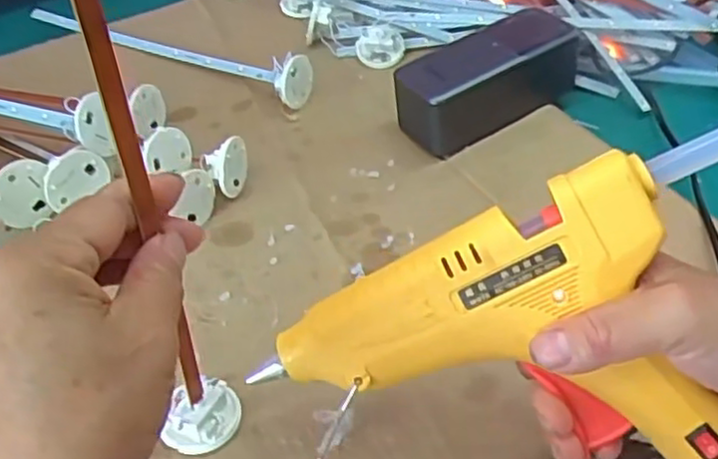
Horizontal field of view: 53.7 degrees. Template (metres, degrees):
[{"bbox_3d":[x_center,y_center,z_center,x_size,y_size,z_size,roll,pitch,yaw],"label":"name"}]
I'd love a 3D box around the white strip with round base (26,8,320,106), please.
[{"bbox_3d":[-0.174,-0.158,0.593,0.303,0.039,0.032,20,49,22],"label":"white strip with round base"}]

